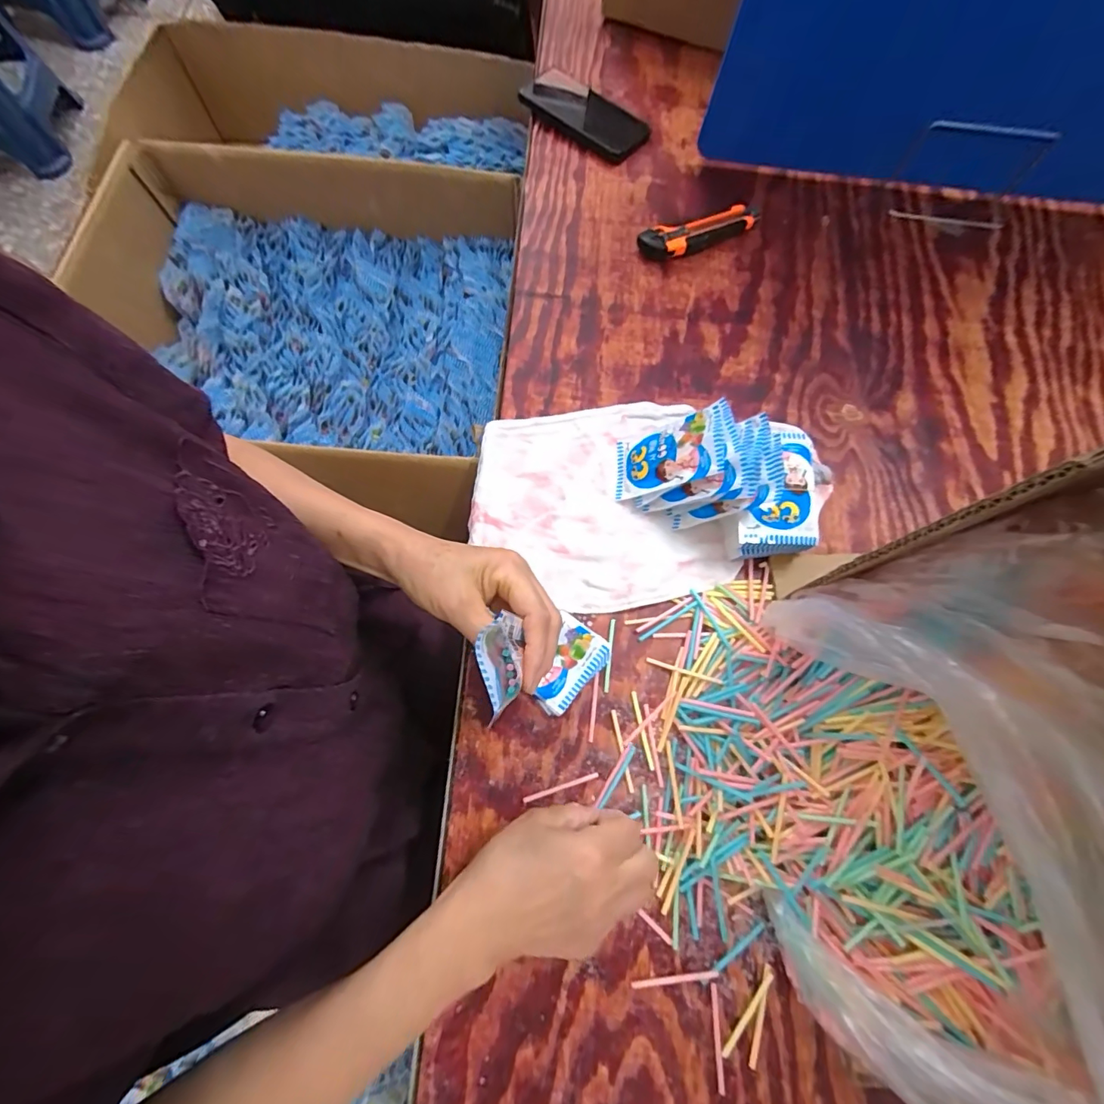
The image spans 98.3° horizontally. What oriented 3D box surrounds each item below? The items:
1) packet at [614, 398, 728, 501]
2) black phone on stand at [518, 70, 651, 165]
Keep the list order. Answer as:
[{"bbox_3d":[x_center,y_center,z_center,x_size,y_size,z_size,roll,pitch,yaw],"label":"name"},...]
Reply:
[{"bbox_3d":[0.105,-0.090,0.434,0.106,0.009,0.067,-12,68,37],"label":"packet"},{"bbox_3d":[0.042,-0.565,0.615,0.176,0.013,0.096,34,74,8],"label":"black phone on stand"}]

